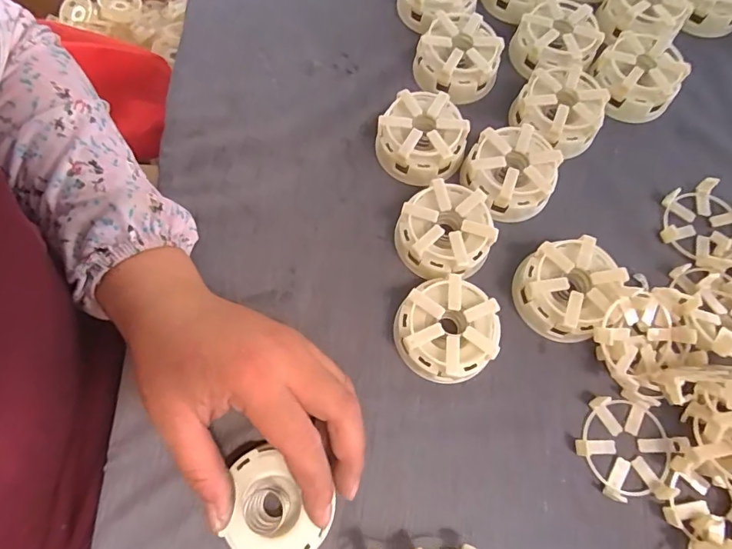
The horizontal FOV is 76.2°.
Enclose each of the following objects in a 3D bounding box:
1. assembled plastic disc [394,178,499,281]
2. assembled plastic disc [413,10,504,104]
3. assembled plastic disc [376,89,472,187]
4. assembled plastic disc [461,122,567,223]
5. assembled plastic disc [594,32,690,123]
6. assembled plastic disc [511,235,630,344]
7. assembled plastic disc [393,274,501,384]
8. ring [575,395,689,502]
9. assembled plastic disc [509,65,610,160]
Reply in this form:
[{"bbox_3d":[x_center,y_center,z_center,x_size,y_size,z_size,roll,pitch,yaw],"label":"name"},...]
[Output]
[{"bbox_3d":[0.055,-0.029,0.323,0.063,0.031,0.064,0,71,-1],"label":"assembled plastic disc"},{"bbox_3d":[0.071,-0.168,0.371,0.066,0.032,0.065,0,71,-1],"label":"assembled plastic disc"},{"bbox_3d":[0.043,-0.101,0.347,0.062,0.030,0.066,0,71,-1],"label":"assembled plastic disc"},{"bbox_3d":[0.105,-0.073,0.340,0.066,0.031,0.060,0,71,-1],"label":"assembled plastic disc"},{"bbox_3d":[0.212,-0.156,0.369,0.058,0.034,0.060,0,71,-1],"label":"assembled plastic disc"},{"bbox_3d":[0.131,0.009,0.311,0.058,0.031,0.060,0,71,-1],"label":"assembled plastic disc"},{"bbox_3d":[0.053,0.036,0.301,0.063,0.029,0.061,0,71,-1],"label":"assembled plastic disc"},{"bbox_3d":[0.163,0.108,0.289,0.057,0.009,0.061,0,71,-1],"label":"ring"},{"bbox_3d":[0.146,-0.125,0.359,0.063,0.033,0.064,0,71,-1],"label":"assembled plastic disc"}]

